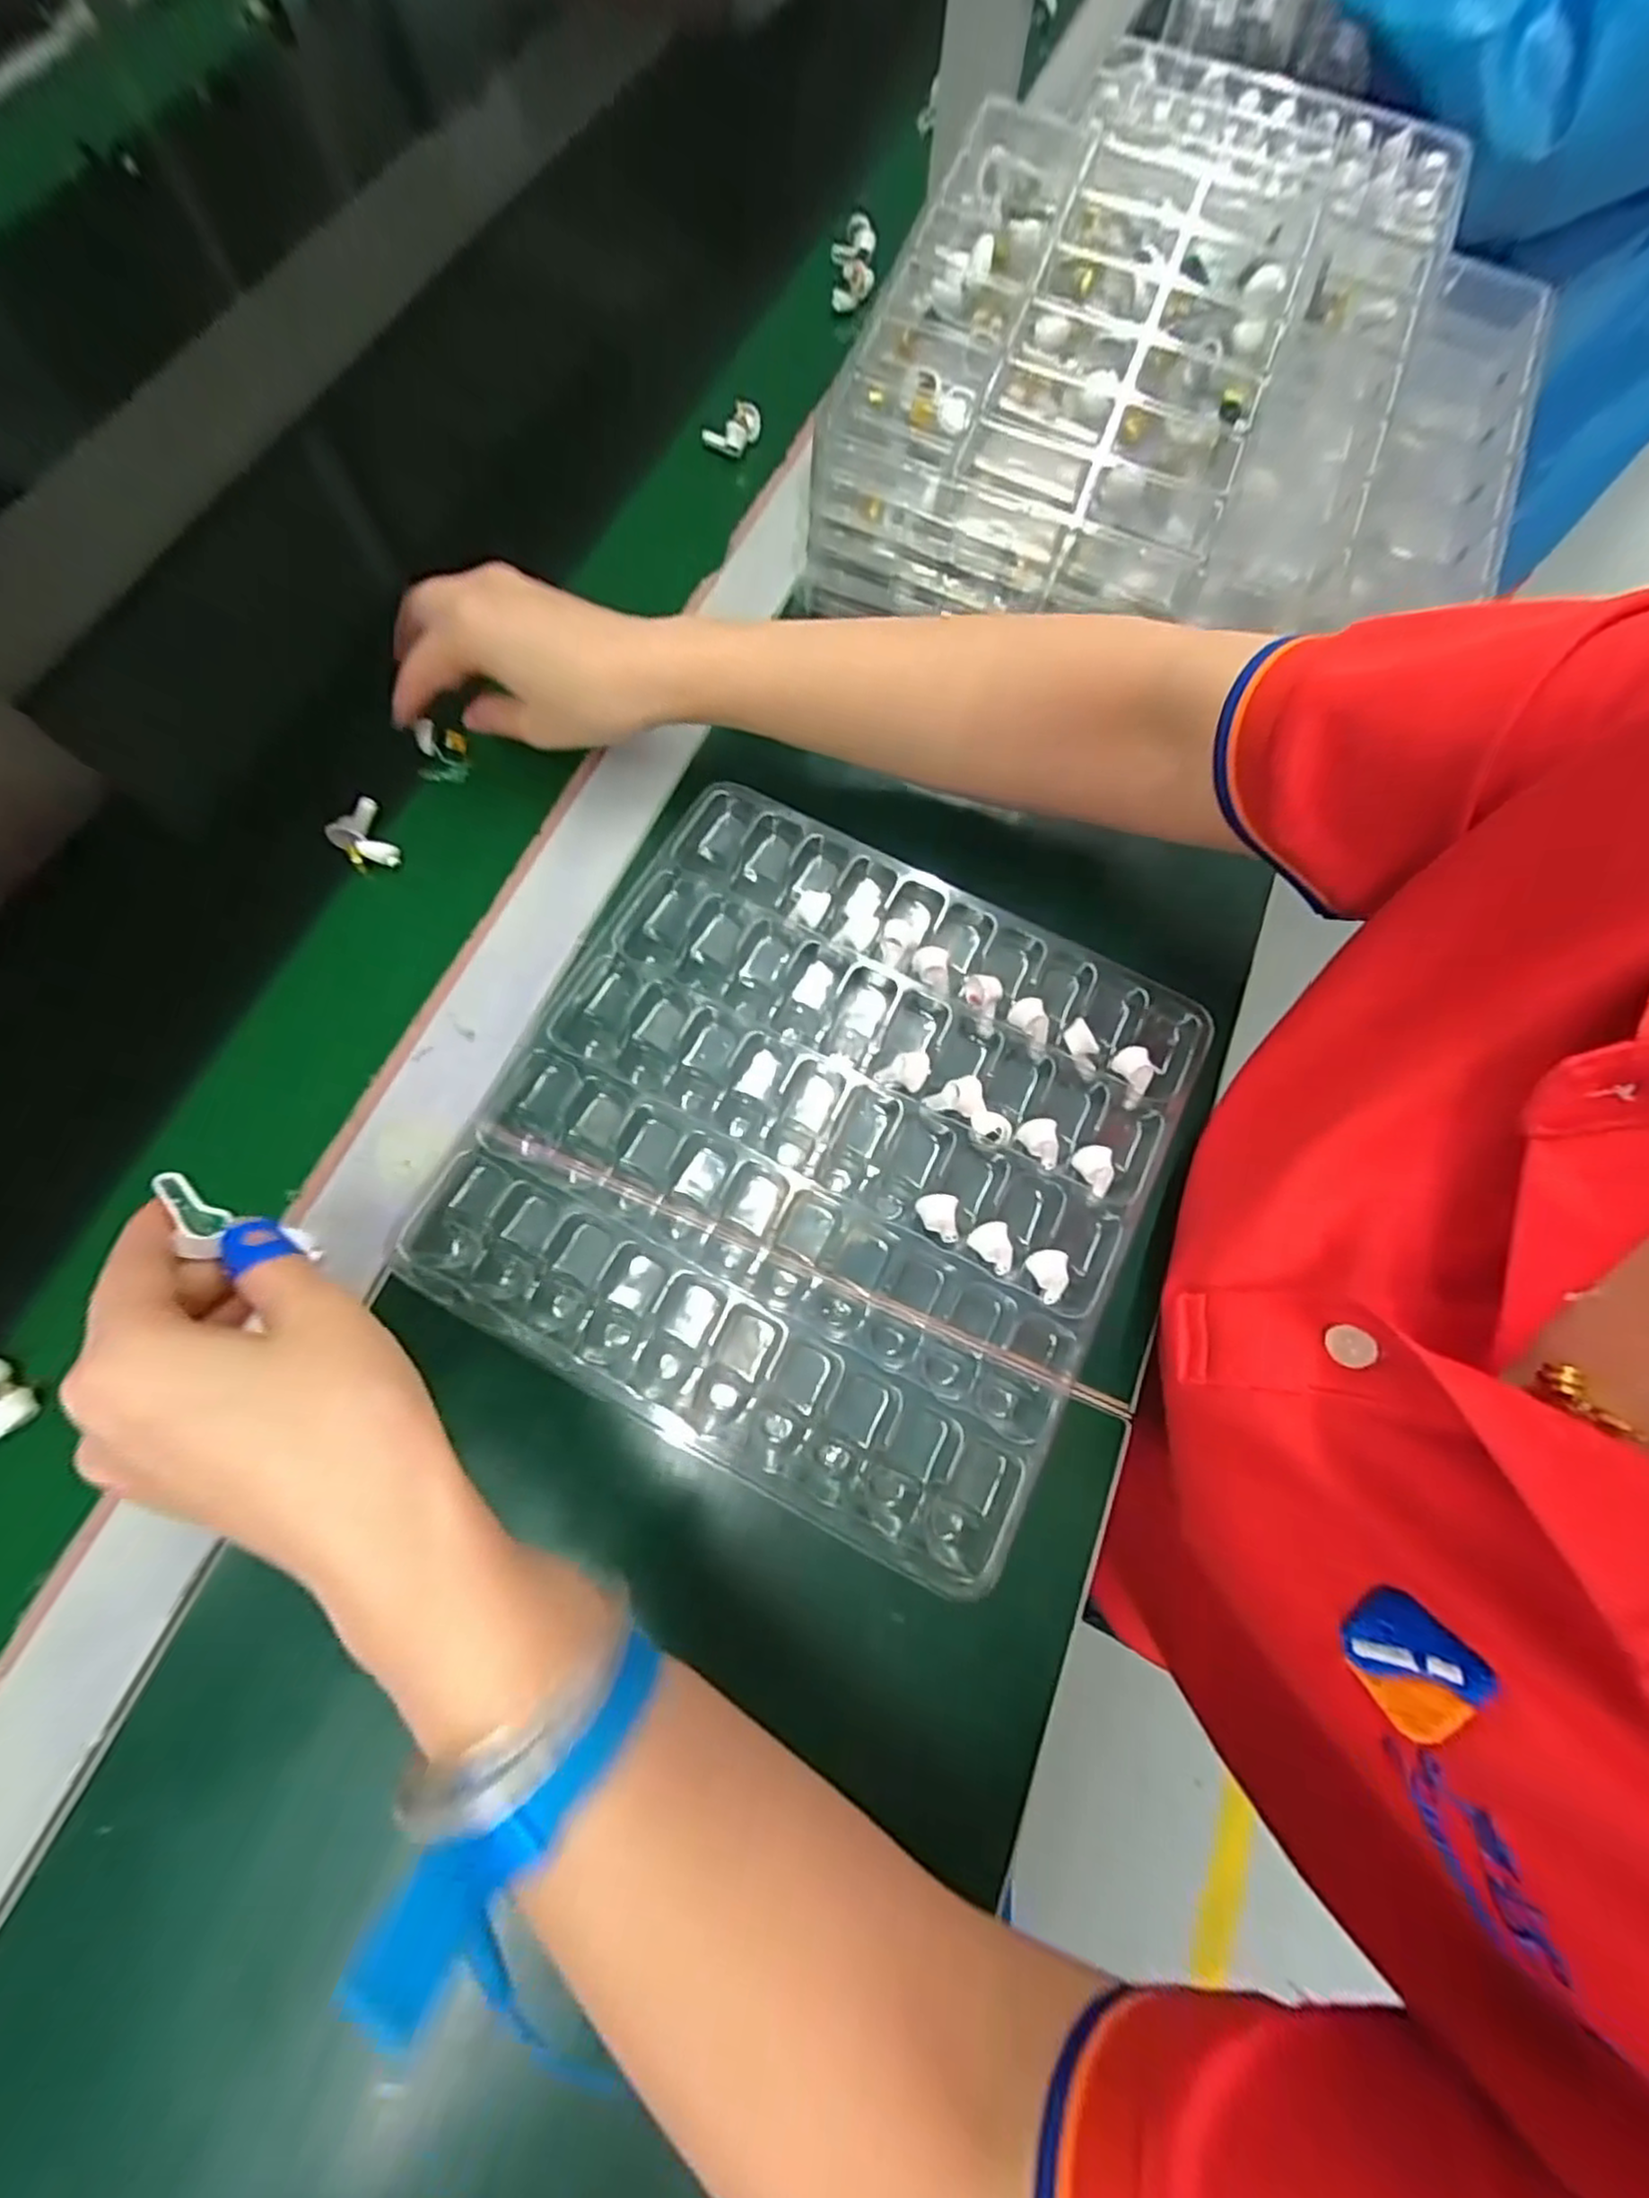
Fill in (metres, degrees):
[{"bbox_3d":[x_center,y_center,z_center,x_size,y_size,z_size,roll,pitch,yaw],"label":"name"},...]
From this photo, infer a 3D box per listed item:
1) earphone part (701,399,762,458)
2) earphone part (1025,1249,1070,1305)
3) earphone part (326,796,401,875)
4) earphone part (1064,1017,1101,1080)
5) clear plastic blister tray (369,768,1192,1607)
[{"bbox_3d":[-0.059,-0.432,0.451,0.027,0.017,0.027,32,74,7],"label":"earphone part"},{"bbox_3d":[0.090,0.069,0.278,0.015,0.009,0.020,-22,75,-9],"label":"earphone part"},{"bbox_3d":[-0.226,-0.129,0.344,0.027,0.018,0.033,-41,79,-13],"label":"earphone part"},{"bbox_3d":[0.113,-0.021,0.306,0.012,0.008,0.026,-11,74,-6],"label":"earphone part"},{"bbox_3d":[-0.003,0.015,0.294,0.257,0.027,0.249,27,74,6],"label":"clear plastic blister tray"}]

